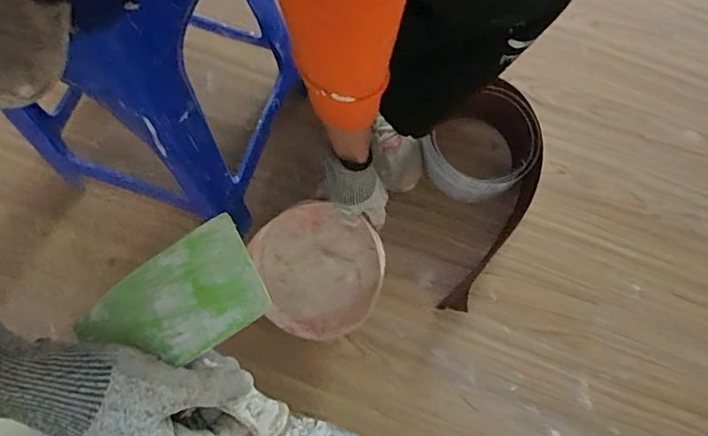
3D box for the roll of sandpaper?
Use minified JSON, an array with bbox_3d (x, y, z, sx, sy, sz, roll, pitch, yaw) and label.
[{"bbox_3d":[0.225,-0.039,0.846,0.190,0.123,0.361,-6,75,-4],"label":"roll of sandpaper"}]

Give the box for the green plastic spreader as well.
[{"bbox_3d":[-0.132,0.066,0.354,0.145,0.006,0.078,-33,76,9],"label":"green plastic spreader"}]

